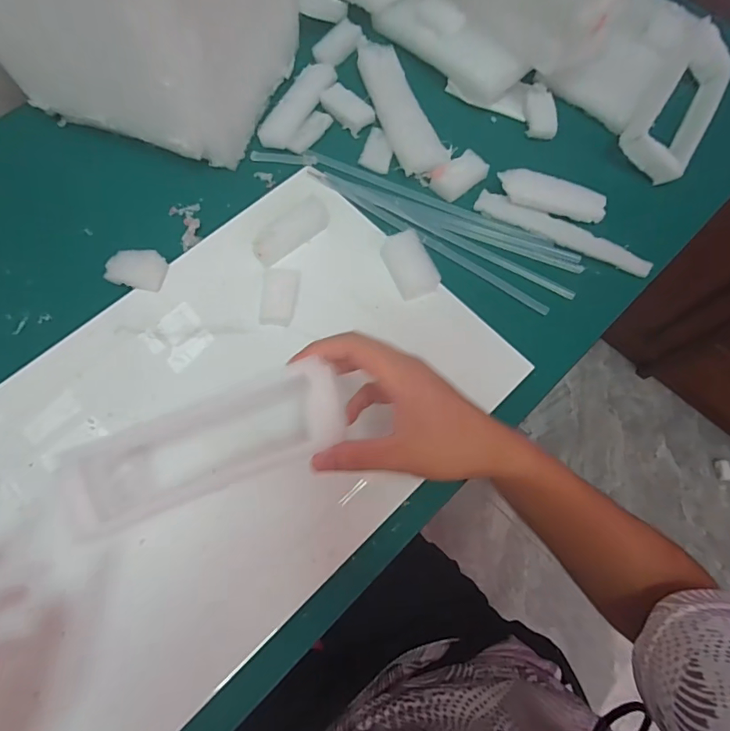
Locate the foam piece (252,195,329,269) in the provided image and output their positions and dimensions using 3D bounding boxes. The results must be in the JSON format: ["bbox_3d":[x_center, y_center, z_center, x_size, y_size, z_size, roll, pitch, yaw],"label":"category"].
[{"bbox_3d":[-0.067,-0.126,0.437,0.083,0.023,0.023,-42,77,-15],"label":"foam piece"}]

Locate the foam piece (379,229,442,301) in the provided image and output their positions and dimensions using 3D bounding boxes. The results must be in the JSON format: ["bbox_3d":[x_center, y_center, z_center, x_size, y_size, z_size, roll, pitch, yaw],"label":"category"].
[{"bbox_3d":[0.040,-0.092,0.432,0.035,0.020,0.062,-23,73,-10],"label":"foam piece"}]

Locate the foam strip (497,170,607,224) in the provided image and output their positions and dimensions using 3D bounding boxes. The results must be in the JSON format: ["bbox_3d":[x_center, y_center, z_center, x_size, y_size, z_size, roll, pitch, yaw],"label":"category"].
[{"bbox_3d":[0.185,-0.167,0.466,0.106,0.022,0.031,13,70,3],"label":"foam strip"}]

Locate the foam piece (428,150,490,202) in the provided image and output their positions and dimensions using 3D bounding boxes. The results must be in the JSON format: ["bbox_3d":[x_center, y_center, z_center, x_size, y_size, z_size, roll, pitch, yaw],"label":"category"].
[{"bbox_3d":[0.095,-0.193,0.478,0.055,0.017,0.036,-37,75,-13],"label":"foam piece"}]

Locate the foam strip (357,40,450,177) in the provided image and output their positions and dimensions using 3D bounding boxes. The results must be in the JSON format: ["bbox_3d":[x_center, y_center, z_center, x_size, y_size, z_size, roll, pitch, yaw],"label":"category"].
[{"bbox_3d":[0.034,-0.274,0.499,0.045,0.023,0.170,-19,72,-8],"label":"foam strip"}]

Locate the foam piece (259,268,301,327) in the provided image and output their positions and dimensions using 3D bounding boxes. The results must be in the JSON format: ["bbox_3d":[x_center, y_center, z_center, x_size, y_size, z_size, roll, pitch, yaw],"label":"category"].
[{"bbox_3d":[-0.076,-0.063,0.423,0.031,0.006,0.055,3,70,-1],"label":"foam piece"}]

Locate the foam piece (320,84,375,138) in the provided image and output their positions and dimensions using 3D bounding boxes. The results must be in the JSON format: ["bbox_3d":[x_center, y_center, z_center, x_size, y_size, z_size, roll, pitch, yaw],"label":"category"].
[{"bbox_3d":[-0.020,-0.274,0.506,0.060,0.012,0.034,41,74,12],"label":"foam piece"}]

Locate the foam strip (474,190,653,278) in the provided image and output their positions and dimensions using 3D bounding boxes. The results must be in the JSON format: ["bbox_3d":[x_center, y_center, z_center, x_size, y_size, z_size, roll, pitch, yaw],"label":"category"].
[{"bbox_3d":[0.192,-0.129,0.463,0.175,0.010,0.023,26,72,7],"label":"foam strip"}]

